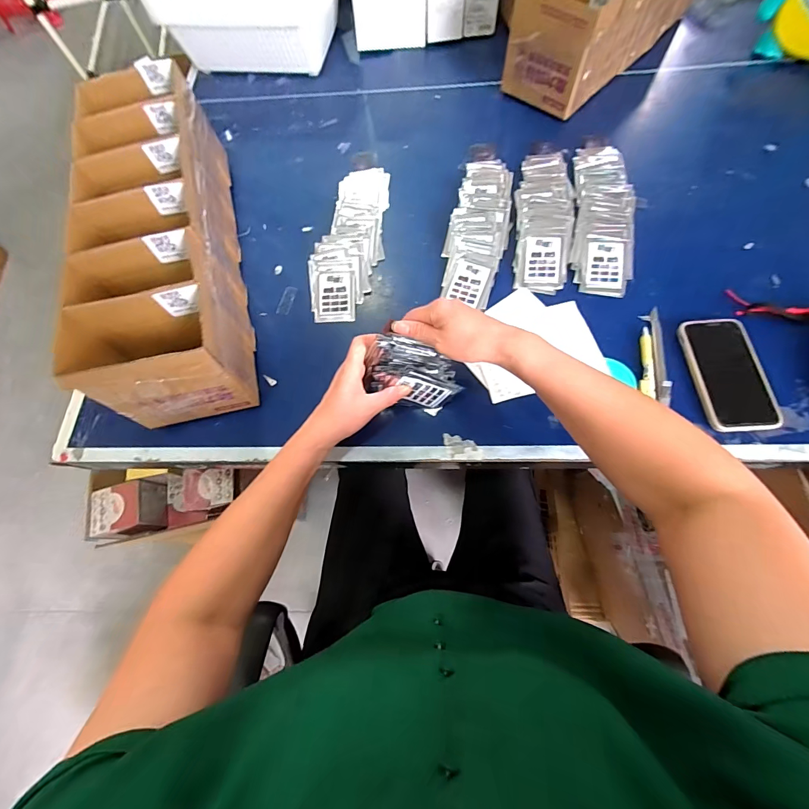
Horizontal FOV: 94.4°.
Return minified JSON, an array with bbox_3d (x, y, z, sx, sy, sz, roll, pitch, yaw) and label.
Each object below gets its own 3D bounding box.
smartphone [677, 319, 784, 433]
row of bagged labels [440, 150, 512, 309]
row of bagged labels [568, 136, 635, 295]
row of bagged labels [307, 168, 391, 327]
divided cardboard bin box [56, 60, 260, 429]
[{"bbox_3d":[0.406,-0.041,0.467,0.082,0.012,0.150,-2,66,3],"label":"smartphone"},{"bbox_3d":[0.123,-0.307,0.597,0.092,0.024,0.332,10,67,7],"label":"row of bagged labels"},{"bbox_3d":[0.312,-0.321,0.590,0.086,0.025,0.342,9,67,7],"label":"row of bagged labels"},{"bbox_3d":[-0.082,-0.272,0.599,0.094,0.023,0.307,7,67,6],"label":"row of bagged labels"},{"bbox_3d":[-0.339,-0.246,0.532,0.158,0.148,0.533,-16,69,-1],"label":"divided cardboard bin box"}]

